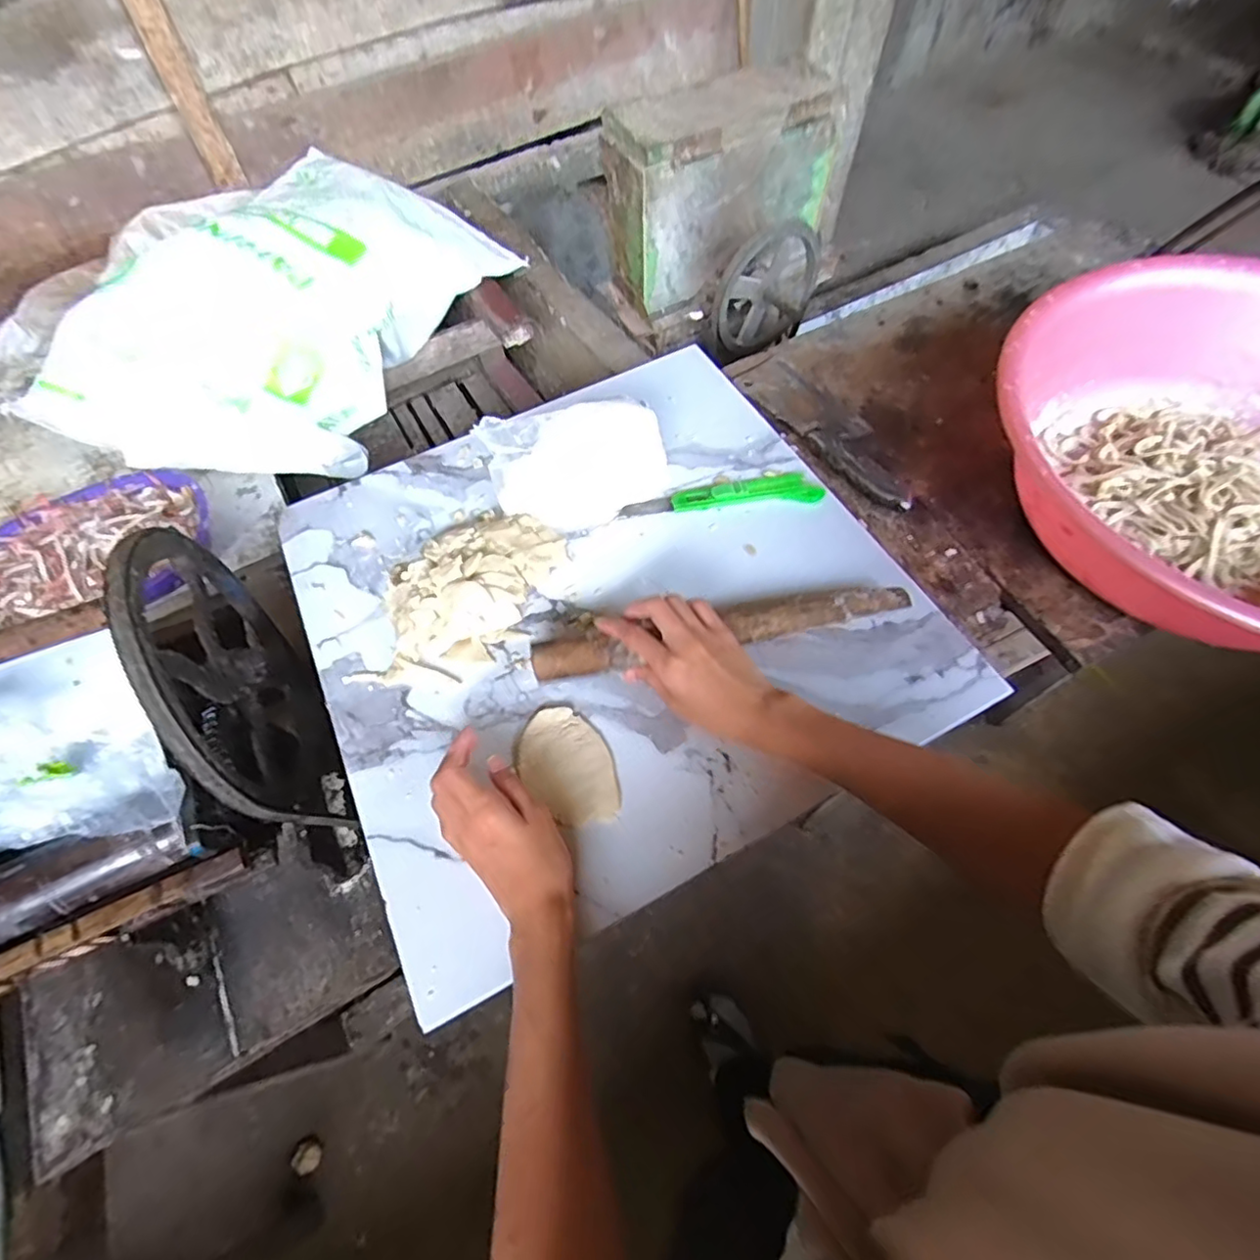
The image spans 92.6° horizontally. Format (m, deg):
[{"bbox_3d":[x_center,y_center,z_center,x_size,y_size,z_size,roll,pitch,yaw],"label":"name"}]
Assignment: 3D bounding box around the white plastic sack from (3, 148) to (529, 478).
[{"bbox_3d":[-0.507,-0.509,0.936,0.432,0.200,0.663,16,62,9],"label":"white plastic sack"}]

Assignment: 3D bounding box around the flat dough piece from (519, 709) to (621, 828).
[{"bbox_3d":[-0.049,0.105,0.465,0.064,0.005,0.095,-22,63,-11],"label":"flat dough piece"}]

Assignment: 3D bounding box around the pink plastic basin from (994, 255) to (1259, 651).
[{"bbox_3d":[0.514,-0.139,0.510,0.410,0.139,0.393,0,61,0],"label":"pink plastic basin"}]

